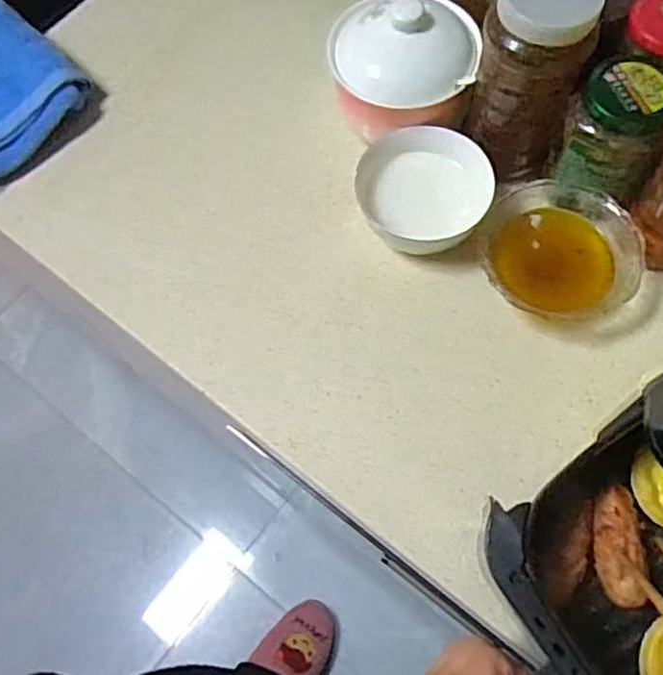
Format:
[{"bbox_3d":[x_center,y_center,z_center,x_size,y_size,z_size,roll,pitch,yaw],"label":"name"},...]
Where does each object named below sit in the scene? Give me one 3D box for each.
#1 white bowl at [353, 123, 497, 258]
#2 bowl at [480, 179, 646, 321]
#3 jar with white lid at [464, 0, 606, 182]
[{"bbox_3d":[0.077,-0.120,0.547,0.103,0.055,0.097,-1,67,2],"label":"white bowl"},{"bbox_3d":[0.182,-0.065,0.528,0.120,0.046,0.119,-1,67,2],"label":"bowl"},{"bbox_3d":[0.152,-0.199,0.505,0.076,0.157,0.066,17,69,9],"label":"jar with white lid"}]

